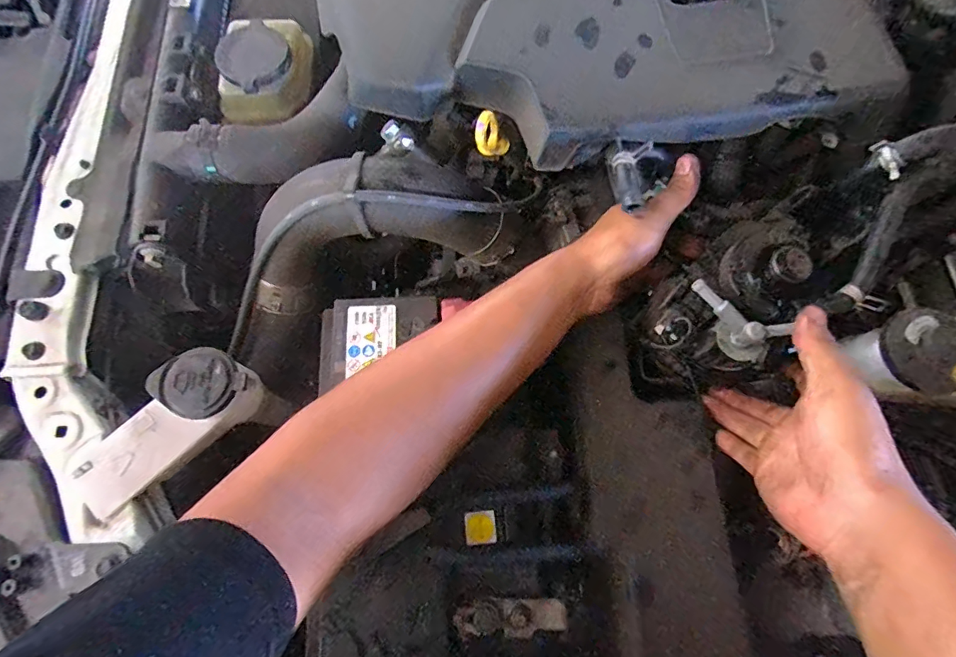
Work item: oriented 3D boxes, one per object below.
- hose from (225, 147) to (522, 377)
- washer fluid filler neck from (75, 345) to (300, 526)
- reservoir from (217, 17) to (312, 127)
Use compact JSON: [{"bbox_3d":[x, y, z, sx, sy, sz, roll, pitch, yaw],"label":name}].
[{"bbox_3d":[-0.132,-0.064,0.430,0.312,0.134,0.100,-26,74,17],"label":"hose"},{"bbox_3d":[-0.228,0.073,0.358,0.138,0.056,0.065,-34,77,-11],"label":"washer fluid filler neck"},{"bbox_3d":[-0.201,-0.252,0.454,0.063,0.061,0.104,7,73,1],"label":"reservoir"}]

